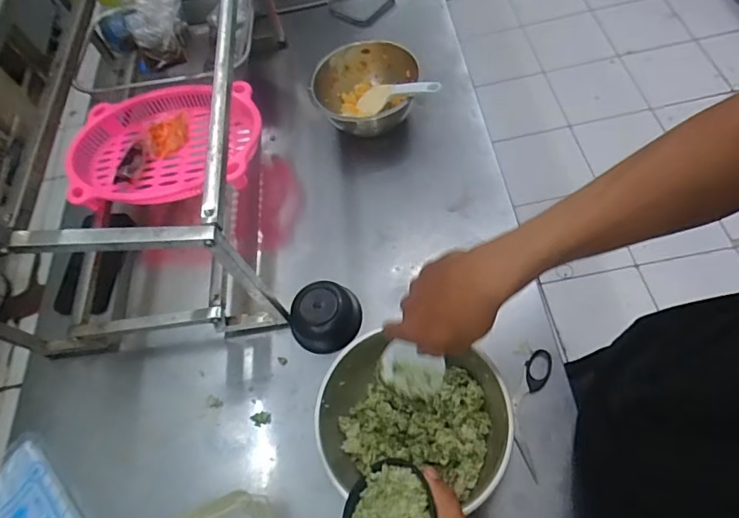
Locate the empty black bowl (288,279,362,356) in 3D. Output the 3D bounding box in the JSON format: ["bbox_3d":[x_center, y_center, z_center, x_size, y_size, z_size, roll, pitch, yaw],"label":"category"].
[{"bbox_3d":[-0.055,0.071,0.596,0.085,0.042,0.084,-4,61,7],"label":"empty black bowl"}]

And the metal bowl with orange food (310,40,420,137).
[{"bbox_3d":[-0.010,-0.254,0.731,0.145,0.073,0.156,-1,65,1],"label":"metal bowl with orange food"}]

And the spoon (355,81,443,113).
[{"bbox_3d":[0.038,-0.246,0.708,0.049,0.020,0.192,-49,30,-19],"label":"spoon"}]

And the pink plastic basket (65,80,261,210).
[{"bbox_3d":[-0.296,-0.167,0.704,0.277,0.052,0.204,-6,61,6],"label":"pink plastic basket"}]

